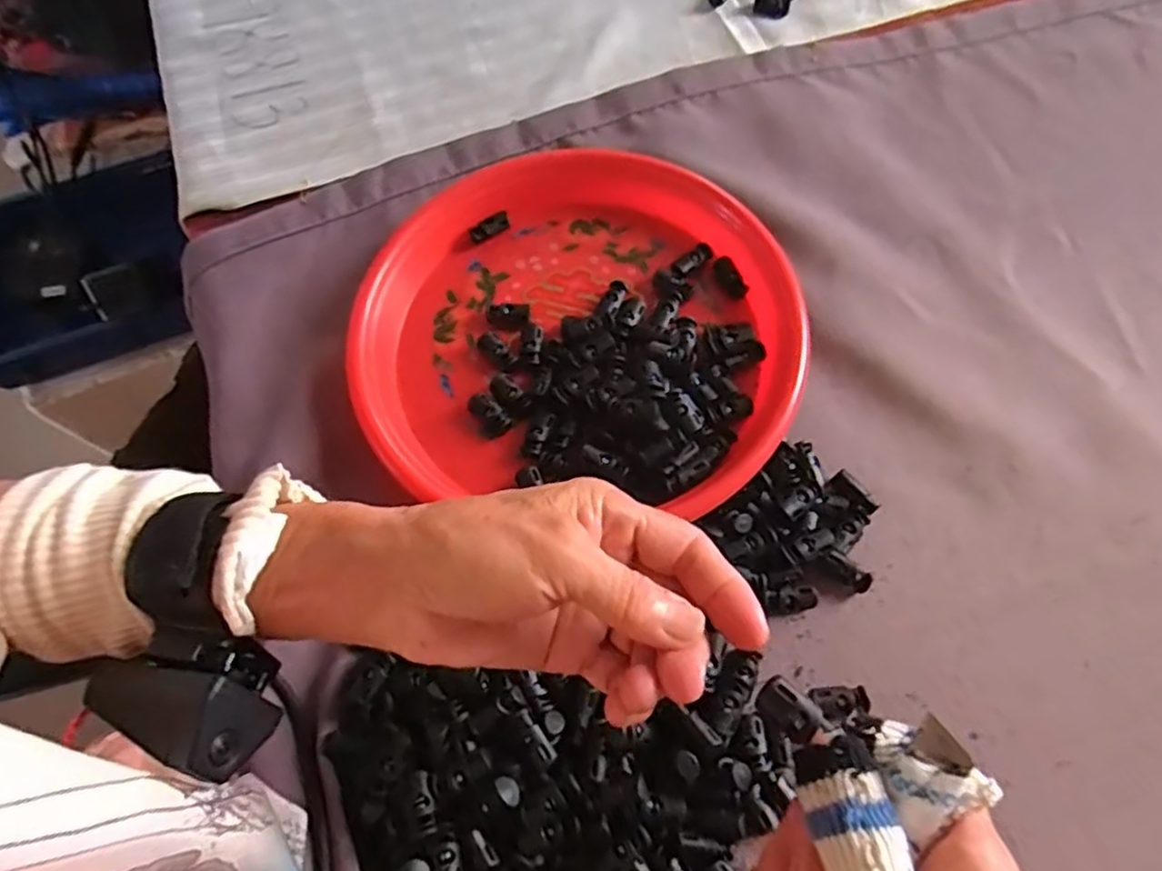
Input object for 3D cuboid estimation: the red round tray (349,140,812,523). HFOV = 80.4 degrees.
[{"bbox_3d":[0.000,-0.071,0.409,0.245,0.031,0.227,-1,67,3],"label":"red round tray"}]

